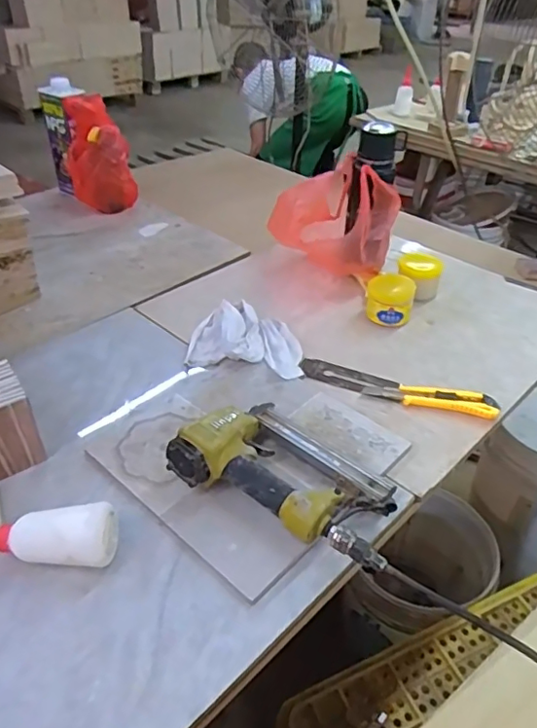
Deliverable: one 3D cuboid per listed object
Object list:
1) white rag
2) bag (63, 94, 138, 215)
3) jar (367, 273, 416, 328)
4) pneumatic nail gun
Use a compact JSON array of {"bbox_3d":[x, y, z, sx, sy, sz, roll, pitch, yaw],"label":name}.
[{"bbox_3d":[-0.036,-0.048,0.880,0.181,0.056,0.154,3,38,2],"label":"white rag"},{"bbox_3d":[-0.395,-0.477,1.297,0.147,0.246,0.152,-13,40,-18],"label":"bag"},{"bbox_3d":[0.212,-0.113,0.968,0.080,0.073,0.089,11,38,13],"label":"jar"},{"bbox_3d":[0.029,0.114,0.653,0.264,0.063,0.163,19,41,21],"label":"pneumatic nail gun"}]

